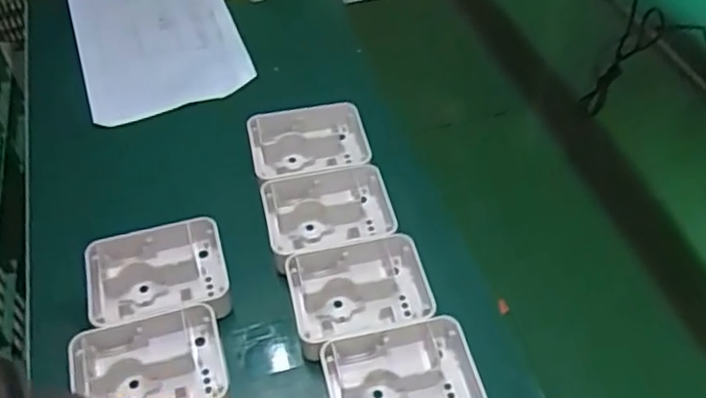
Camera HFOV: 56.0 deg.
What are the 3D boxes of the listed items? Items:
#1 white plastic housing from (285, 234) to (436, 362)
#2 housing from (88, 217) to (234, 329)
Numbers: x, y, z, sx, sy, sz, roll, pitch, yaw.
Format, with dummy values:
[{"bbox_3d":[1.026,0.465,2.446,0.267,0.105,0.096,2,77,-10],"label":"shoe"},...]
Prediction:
[{"bbox_3d":[0.009,0.093,0.638,0.136,0.042,0.099,-13,52,-11],"label":"white plastic housing"},{"bbox_3d":[-0.194,0.079,0.653,0.134,0.043,0.099,-11,52,-9],"label":"housing"}]

